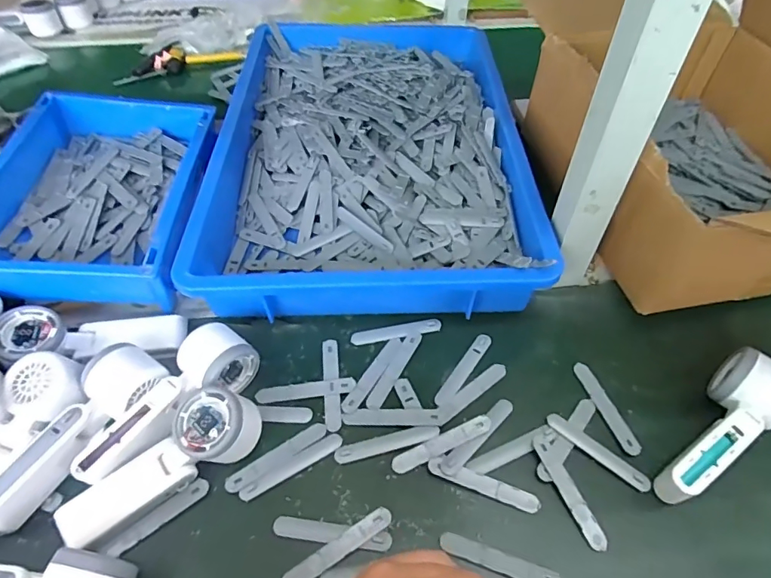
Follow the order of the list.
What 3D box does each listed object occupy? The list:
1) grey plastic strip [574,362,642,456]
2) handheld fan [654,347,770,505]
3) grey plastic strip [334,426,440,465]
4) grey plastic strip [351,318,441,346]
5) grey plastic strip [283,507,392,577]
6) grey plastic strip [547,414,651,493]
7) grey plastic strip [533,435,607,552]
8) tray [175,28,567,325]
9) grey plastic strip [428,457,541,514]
[{"bbox_3d":[0.208,0.111,0.453,0.015,0.004,0.095,-13,52,-10],"label":"grey plastic strip"},{"bbox_3d":[0.289,0.117,0.417,0.153,0.059,0.061,-28,56,-21],"label":"handheld fan"},{"bbox_3d":[0.002,0.139,0.434,0.094,0.005,0.017,-10,52,-8],"label":"grey plastic strip"},{"bbox_3d":[0.011,0.044,0.505,0.093,0.006,0.017,-8,52,-6],"label":"grey plastic strip"},{"bbox_3d":[-0.038,0.206,0.380,0.095,0.005,0.017,-29,54,-17],"label":"grey plastic strip"},{"bbox_3d":[0.194,0.147,0.437,0.098,0.004,0.017,34,59,25],"label":"grey plastic strip"},{"bbox_3d":[0.155,0.169,0.405,0.015,0.004,0.094,-17,53,-13],"label":"grey plastic strip"},{"bbox_3d":[-0.024,-0.206,0.662,0.374,0.082,0.570,-1,51,-1],"label":"tray"},{"bbox_3d":[0.084,0.167,0.410,0.095,0.005,0.015,17,53,14],"label":"grey plastic strip"}]

